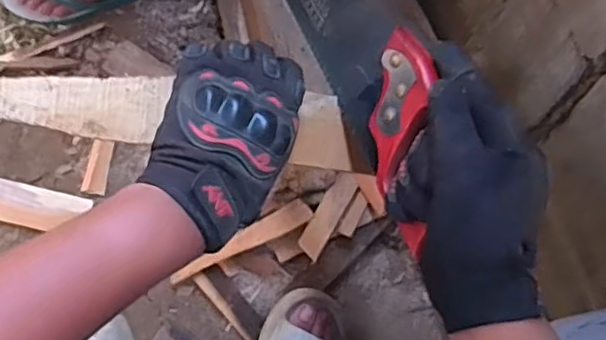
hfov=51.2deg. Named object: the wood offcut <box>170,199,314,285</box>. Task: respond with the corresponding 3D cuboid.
[{"bbox_3d":[-0.085,0.103,0.882,0.211,0.008,0.031,-29,89,4],"label":"wood offcut"}]

